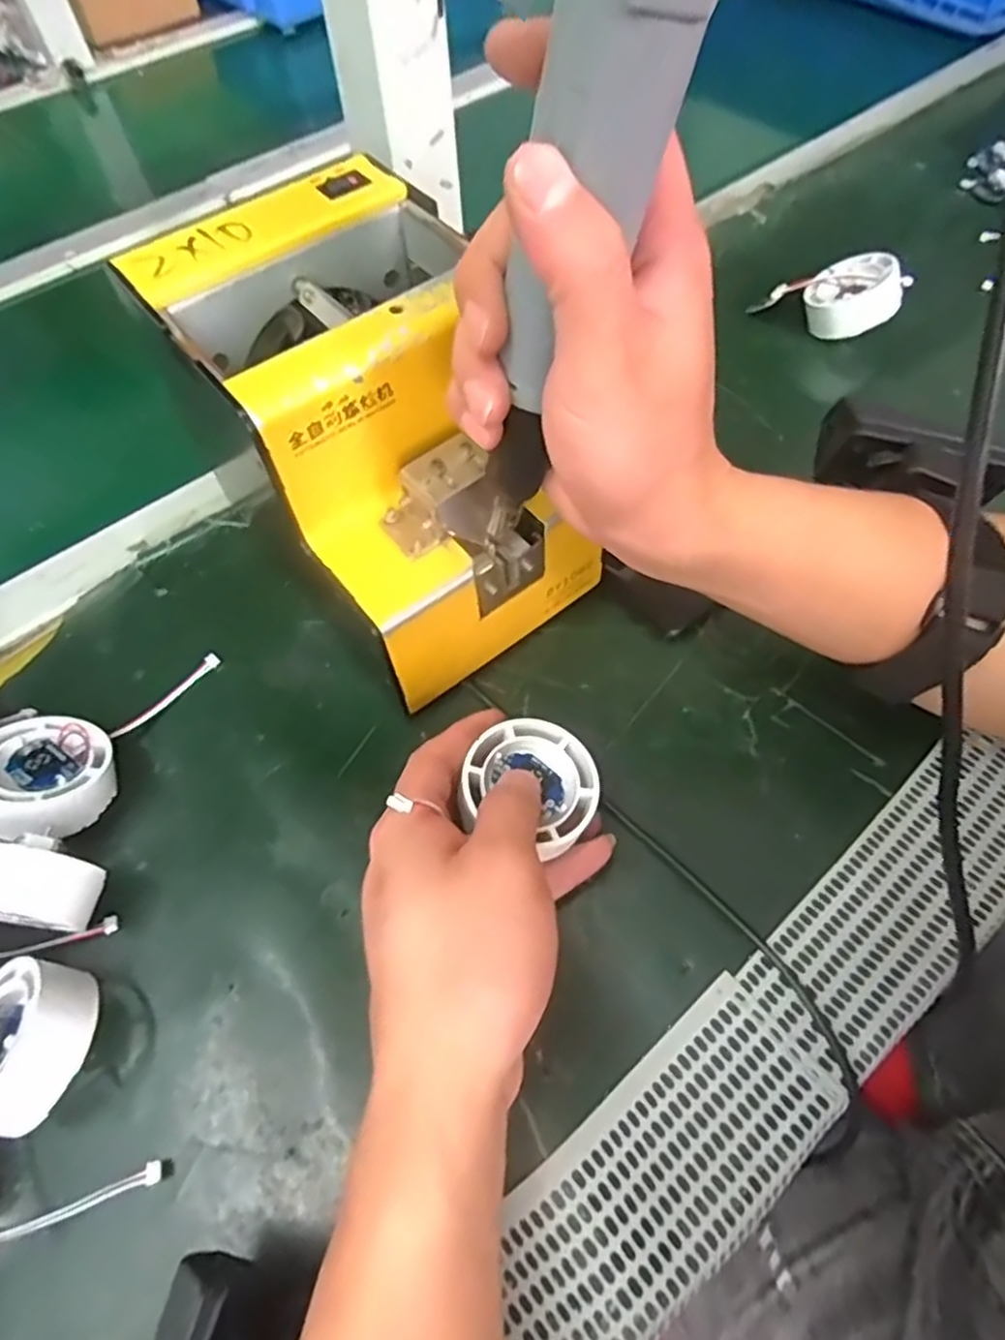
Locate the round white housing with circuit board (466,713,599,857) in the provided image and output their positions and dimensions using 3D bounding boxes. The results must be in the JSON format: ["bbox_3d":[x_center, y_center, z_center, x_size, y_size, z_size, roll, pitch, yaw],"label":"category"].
[{"bbox_3d":[0.013,0.043,0.276,0.050,0.012,0.049,-2,60,3],"label":"round white housing with circuit board"}]

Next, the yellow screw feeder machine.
[{"bbox_3d":[-0.050,-0.100,0.320,0.123,0.150,0.178,-35,64,-16],"label":"yellow screw feeder machine"}]

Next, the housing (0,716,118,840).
[{"bbox_3d":[-0.202,0.047,0.307,0.055,0.024,0.055,29,39,14],"label":"housing"}]

